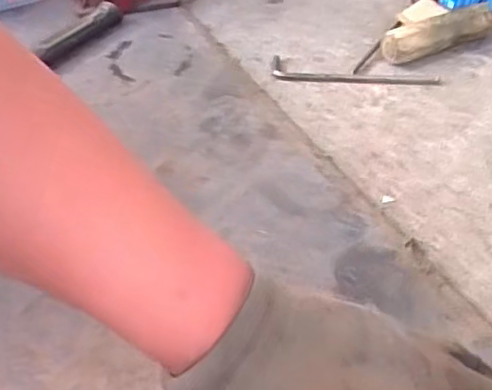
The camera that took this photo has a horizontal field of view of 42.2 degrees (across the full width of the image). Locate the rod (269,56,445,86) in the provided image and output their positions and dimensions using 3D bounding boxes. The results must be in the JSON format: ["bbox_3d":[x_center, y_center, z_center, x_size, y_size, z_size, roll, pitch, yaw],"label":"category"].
[{"bbox_3d":[0.137,-0.152,0.803,0.208,0.004,0.039,6,48,8],"label":"rod"}]

